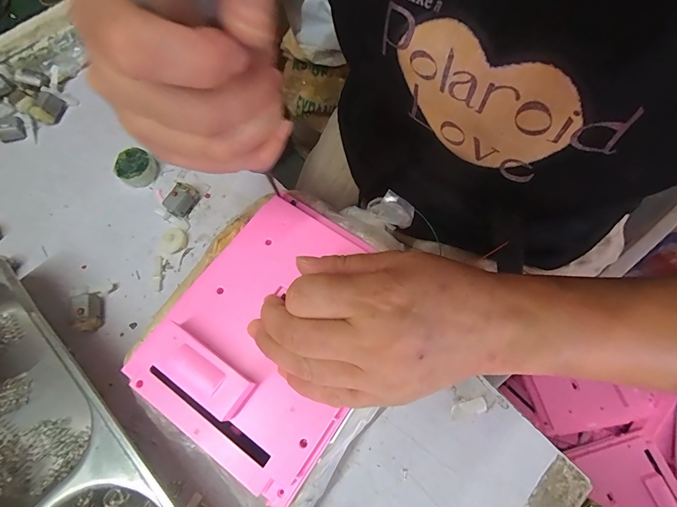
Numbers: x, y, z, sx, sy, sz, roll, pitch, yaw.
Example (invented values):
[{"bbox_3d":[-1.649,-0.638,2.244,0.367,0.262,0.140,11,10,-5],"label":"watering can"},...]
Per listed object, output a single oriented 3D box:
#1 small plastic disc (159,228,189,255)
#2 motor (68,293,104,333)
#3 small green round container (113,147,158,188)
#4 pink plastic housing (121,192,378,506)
[{"bbox_3d":[-0.140,-0.011,0.307,0.023,0.006,0.021,0,68,0],"label":"small plastic disc"},{"bbox_3d":[-0.195,0.046,0.281,0.017,0.014,0.028,-16,68,-6],"label":"motor"},{"bbox_3d":[-0.182,-0.077,0.328,0.029,0.020,0.033,37,73,14],"label":"small green round container"},{"bbox_3d":[-0.040,0.041,0.223,0.123,0.025,0.159,28,70,11],"label":"pink plastic housing"}]

